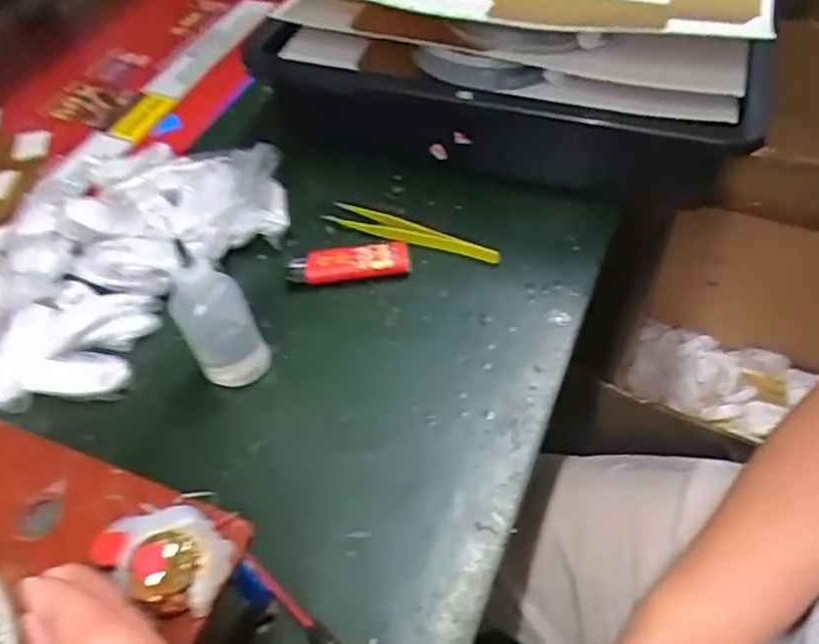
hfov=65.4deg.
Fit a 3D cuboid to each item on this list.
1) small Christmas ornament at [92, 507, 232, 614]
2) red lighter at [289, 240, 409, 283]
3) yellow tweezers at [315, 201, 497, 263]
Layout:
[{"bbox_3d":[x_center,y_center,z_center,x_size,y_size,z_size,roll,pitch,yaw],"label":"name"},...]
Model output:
[{"bbox_3d":[-0.088,0.078,0.224,0.049,0.023,0.032,25,58,22],"label":"small Christmas ornament"},{"bbox_3d":[-0.041,-0.040,0.426,0.081,0.013,0.022,-10,52,-3],"label":"red lighter"},{"bbox_3d":[0.000,-0.062,0.444,0.126,0.010,0.016,19,56,18],"label":"yellow tweezers"}]

